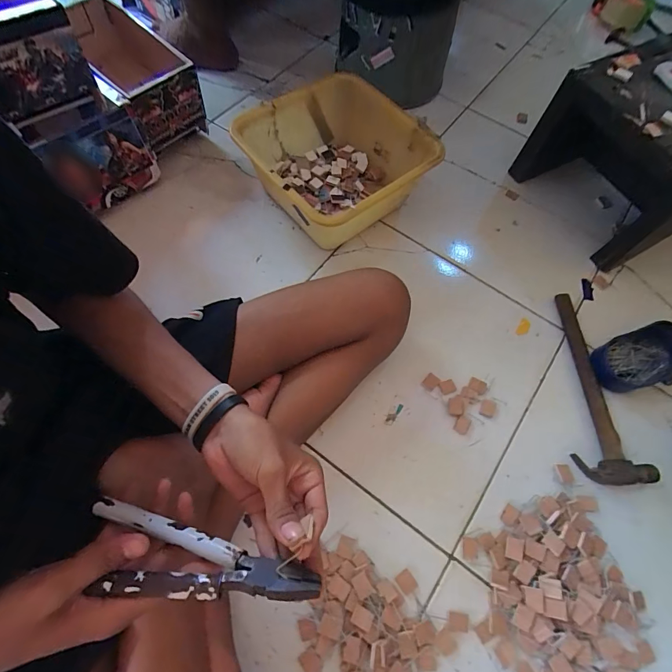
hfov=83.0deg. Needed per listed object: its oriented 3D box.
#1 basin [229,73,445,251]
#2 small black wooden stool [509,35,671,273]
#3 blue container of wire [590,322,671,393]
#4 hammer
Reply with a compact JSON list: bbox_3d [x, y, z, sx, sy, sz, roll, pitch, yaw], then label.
[{"bbox_3d":[-0.005,-0.302,0.668,0.264,0.126,0.285,-36,73,-16],"label":"basin"},{"bbox_3d":[0.534,-0.318,0.654,0.286,0.203,0.276,-25,70,-12],"label":"small black wooden stool"},{"bbox_3d":[0.477,0.034,0.587,0.150,0.037,0.089,-17,68,-9],"label":"blue container of wire"},{"bbox_3d":[0.392,0.069,0.579,0.098,0.023,0.294,1,67,-2],"label":"hammer"}]

